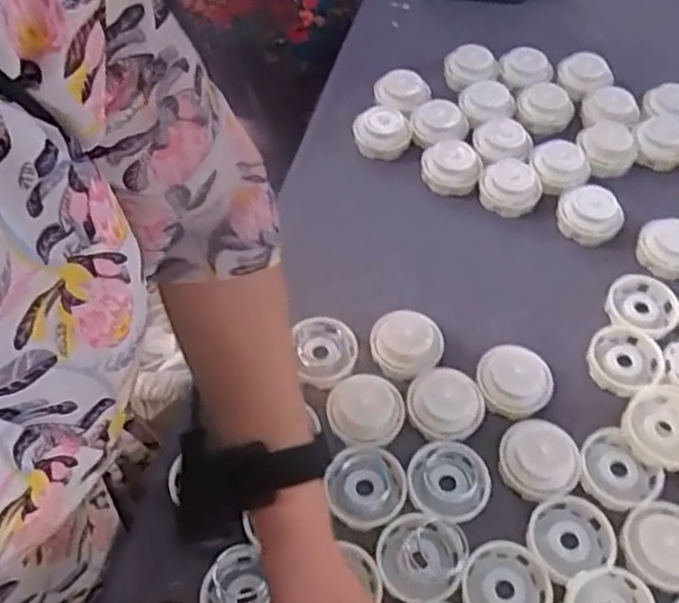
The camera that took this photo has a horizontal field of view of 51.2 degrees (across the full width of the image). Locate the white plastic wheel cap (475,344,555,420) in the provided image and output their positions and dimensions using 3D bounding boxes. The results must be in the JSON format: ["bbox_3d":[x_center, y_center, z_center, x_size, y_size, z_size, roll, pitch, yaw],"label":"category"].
[{"bbox_3d":[0.142,0.065,0.581,0.060,0.024,0.050,27,55,14],"label":"white plastic wheel cap"}]

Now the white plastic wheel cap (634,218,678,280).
[{"bbox_3d":[0.314,-0.051,0.674,0.052,0.024,0.058,-15,58,-8],"label":"white plastic wheel cap"}]

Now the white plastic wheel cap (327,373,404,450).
[{"bbox_3d":[0.020,0.091,0.565,0.057,0.026,0.059,0,57,1],"label":"white plastic wheel cap"}]

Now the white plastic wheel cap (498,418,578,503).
[{"bbox_3d":[0.156,0.118,0.547,0.058,0.027,0.059,0,57,1],"label":"white plastic wheel cap"}]

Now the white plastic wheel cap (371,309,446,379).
[{"bbox_3d":[0.056,0.036,0.601,0.059,0.022,0.053,38,65,22],"label":"white plastic wheel cap"}]

